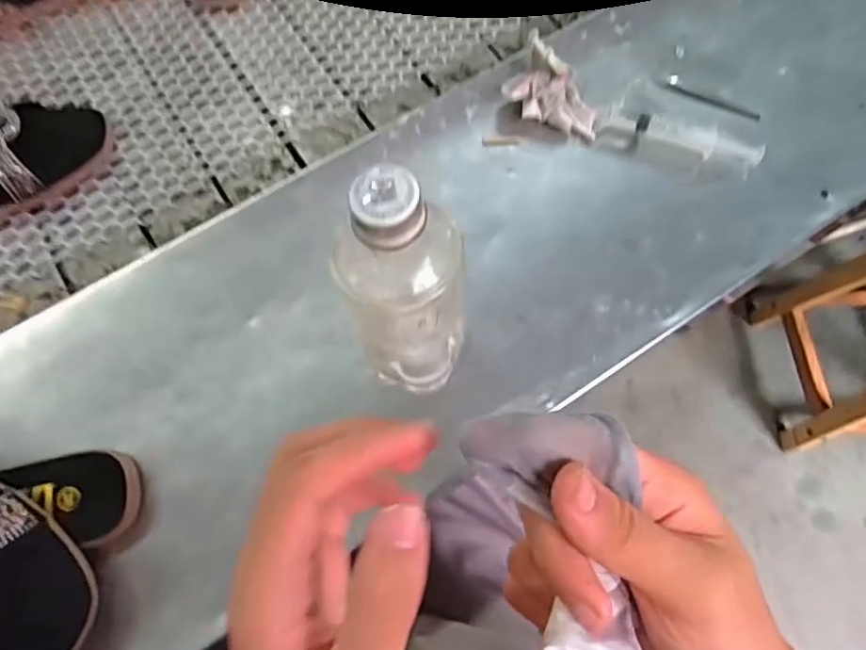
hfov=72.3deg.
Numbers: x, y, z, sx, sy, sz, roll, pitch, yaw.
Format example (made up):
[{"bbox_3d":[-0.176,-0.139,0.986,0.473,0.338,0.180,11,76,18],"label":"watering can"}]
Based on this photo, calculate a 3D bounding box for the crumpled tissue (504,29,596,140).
[{"bbox_3d":[0.092,-0.170,0.437,0.073,0.040,0.040,33,74,11],"label":"crumpled tissue"}]

